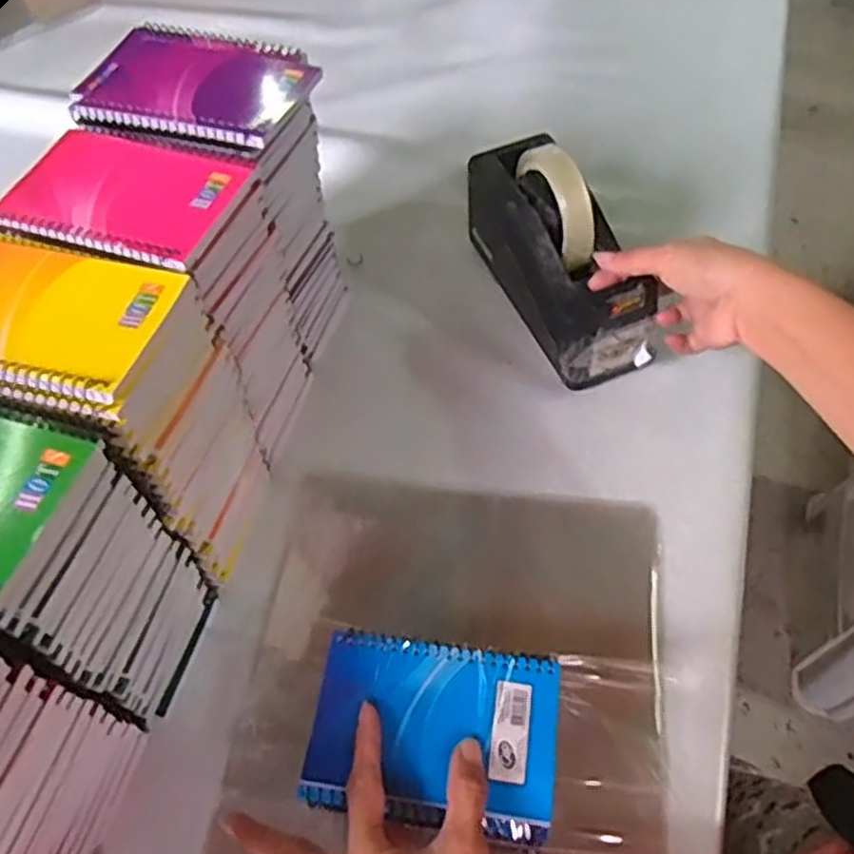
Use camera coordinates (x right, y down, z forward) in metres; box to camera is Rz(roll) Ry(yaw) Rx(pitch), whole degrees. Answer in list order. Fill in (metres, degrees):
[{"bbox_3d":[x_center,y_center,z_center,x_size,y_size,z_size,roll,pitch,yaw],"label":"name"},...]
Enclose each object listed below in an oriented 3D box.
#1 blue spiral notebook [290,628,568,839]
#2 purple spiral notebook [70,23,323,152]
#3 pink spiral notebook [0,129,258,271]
[{"bbox_3d":[0.004,0.163,0.400,0.131,0.011,0.093,7,58,7],"label":"blue spiral notebook"},{"bbox_3d":[-0.148,-0.221,0.470,0.148,0.016,0.108,13,59,10],"label":"purple spiral notebook"},{"bbox_3d":[-0.178,-0.135,0.429,0.127,0.010,0.086,16,59,12],"label":"pink spiral notebook"}]

